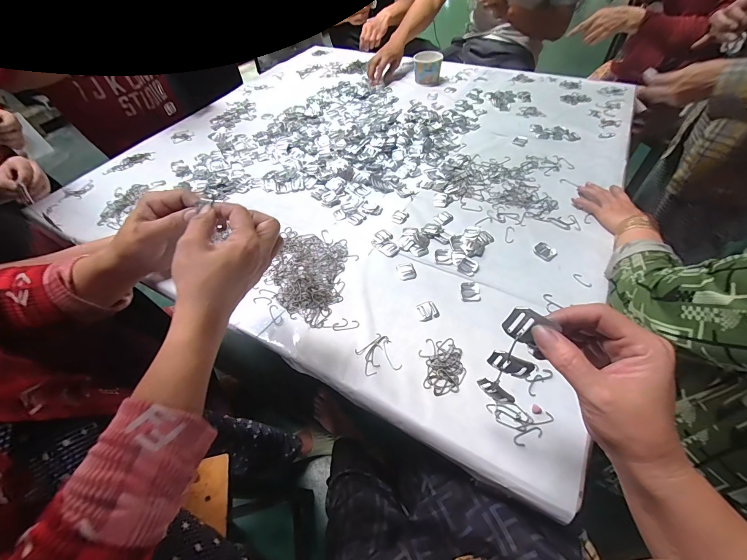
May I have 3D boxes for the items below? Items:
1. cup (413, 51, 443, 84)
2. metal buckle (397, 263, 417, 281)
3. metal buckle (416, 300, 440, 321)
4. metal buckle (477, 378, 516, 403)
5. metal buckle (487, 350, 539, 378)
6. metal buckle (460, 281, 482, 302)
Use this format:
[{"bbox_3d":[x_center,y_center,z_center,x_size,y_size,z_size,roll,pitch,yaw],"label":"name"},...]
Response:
[{"bbox_3d":[0.181,-0.706,1.066,0.090,0.071,0.082,5,51,9],"label":"cup"},{"bbox_3d":[0.058,-0.017,0.567,0.030,0.004,0.038,-13,51,-5],"label":"metal buckle"},{"bbox_3d":[0.086,0.048,0.512,0.032,0.004,0.032,-16,51,-8],"label":"metal buckle"},{"bbox_3d":[0.125,0.114,0.326,0.037,0.024,0.005,34,58,31],"label":"metal buckle"},{"bbox_3d":[0.121,0.075,0.280,0.037,0.023,0.006,25,54,26],"label":"metal buckle"},{"bbox_3d":[0.160,0.019,0.528,0.032,0.006,0.038,-2,51,4],"label":"metal buckle"}]

